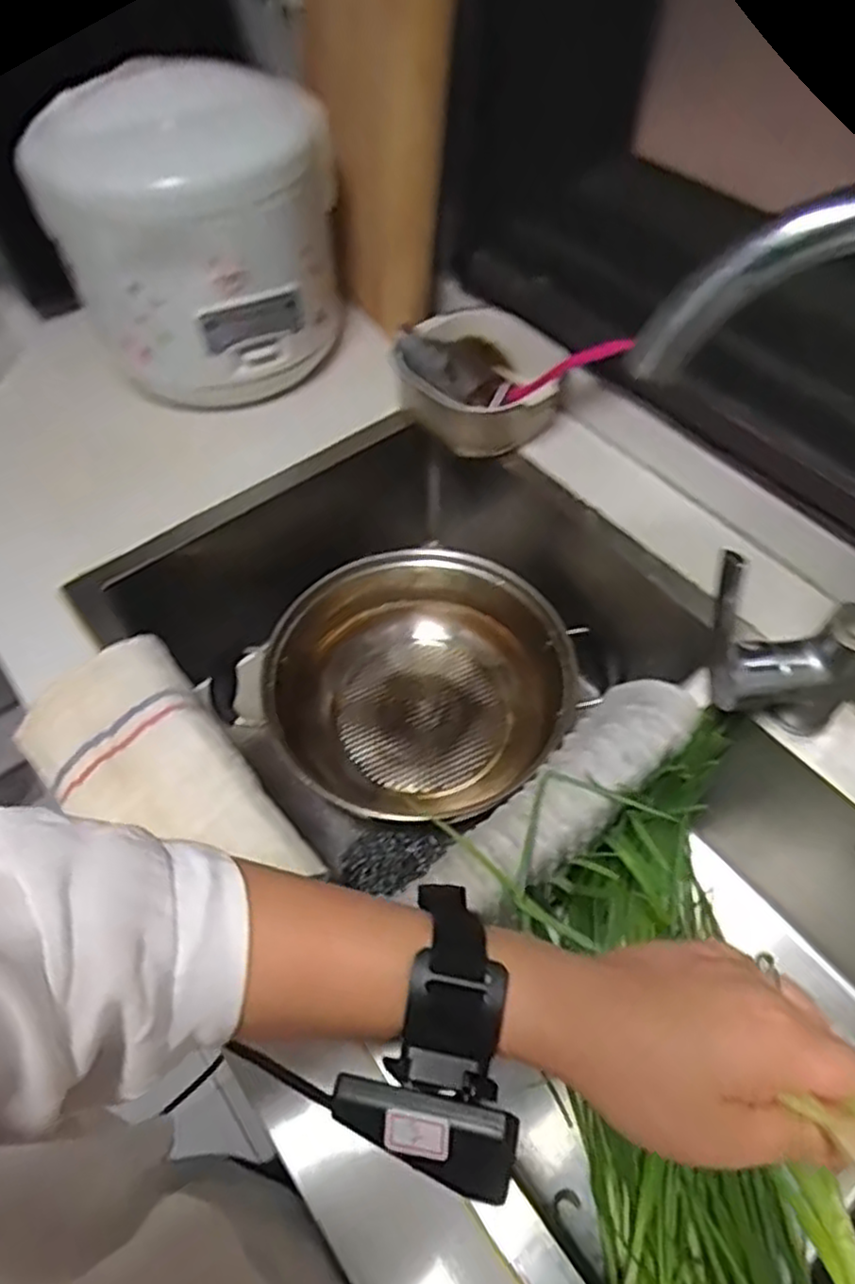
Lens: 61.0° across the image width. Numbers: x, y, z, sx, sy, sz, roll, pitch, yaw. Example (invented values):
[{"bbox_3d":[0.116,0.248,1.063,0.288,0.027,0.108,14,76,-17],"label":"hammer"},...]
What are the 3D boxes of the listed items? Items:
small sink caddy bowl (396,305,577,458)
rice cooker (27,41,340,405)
[{"bbox_3d":[0.055,-0.261,0.728,0.162,0.080,0.144,-3,55,-1],"label":"small sink caddy bowl"},{"bbox_3d":[-0.224,-0.383,0.732,0.265,0.209,0.225,26,60,19],"label":"rice cooker"}]

